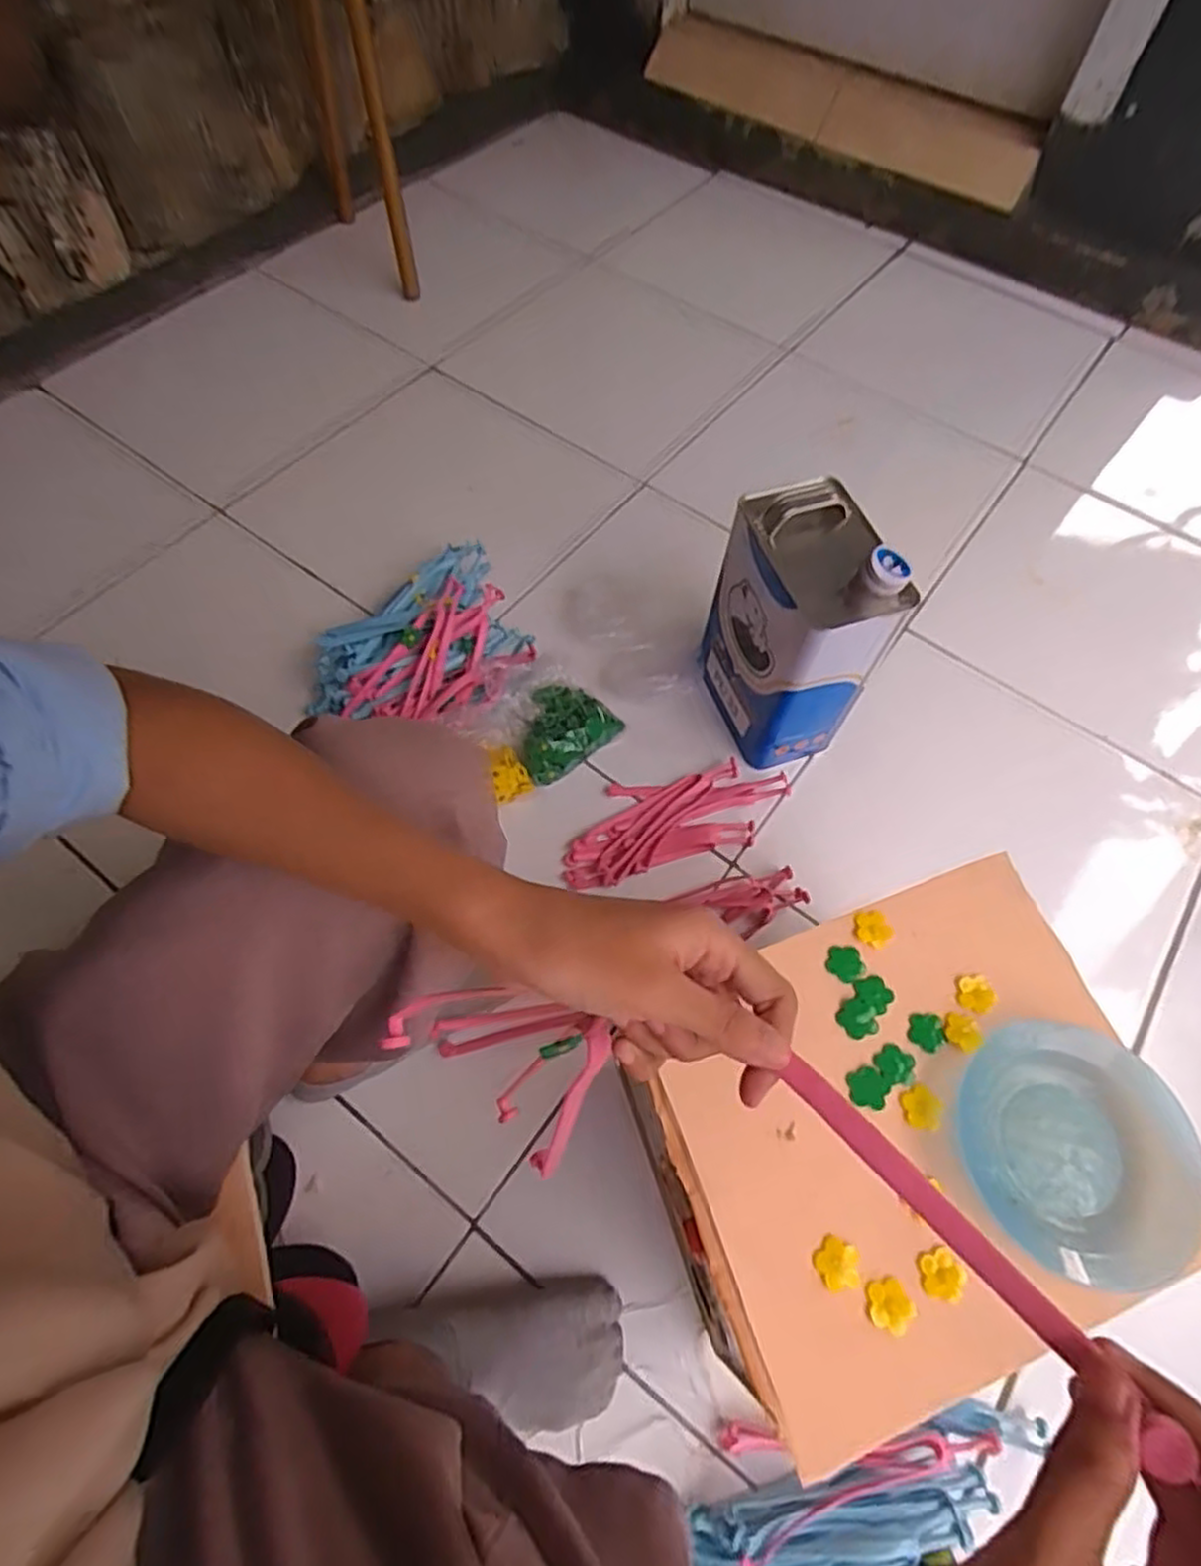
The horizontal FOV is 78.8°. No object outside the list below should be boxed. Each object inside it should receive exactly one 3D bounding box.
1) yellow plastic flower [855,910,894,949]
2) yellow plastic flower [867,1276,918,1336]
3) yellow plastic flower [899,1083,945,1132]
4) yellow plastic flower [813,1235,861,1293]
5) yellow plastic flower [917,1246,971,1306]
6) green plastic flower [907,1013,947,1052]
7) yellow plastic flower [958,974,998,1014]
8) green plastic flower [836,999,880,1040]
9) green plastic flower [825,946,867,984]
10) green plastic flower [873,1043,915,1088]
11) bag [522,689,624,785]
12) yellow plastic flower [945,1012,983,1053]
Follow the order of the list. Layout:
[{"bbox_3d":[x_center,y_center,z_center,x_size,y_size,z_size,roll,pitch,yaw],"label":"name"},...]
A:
[{"bbox_3d":[0.180,0.096,0.479,0.024,0.004,0.023,1,63,-2],"label":"yellow plastic flower"},{"bbox_3d":[0.152,0.274,0.382,0.023,0.004,0.024,1,63,-2],"label":"yellow plastic flower"},{"bbox_3d":[0.187,0.188,0.425,0.026,0.004,0.024,8,63,1],"label":"yellow plastic flower"},{"bbox_3d":[0.128,0.258,0.392,0.024,0.004,0.024,1,63,-2],"label":"yellow plastic flower"},{"bbox_3d":[0.183,0.262,0.390,0.024,0.004,0.023,1,63,-2],"label":"yellow plastic flower"},{"bbox_3d":[0.201,0.154,0.450,0.023,0.004,0.022,-3,63,-4],"label":"green plastic flower"},{"bbox_3d":[0.236,0.132,0.458,0.024,0.004,0.022,1,63,-2],"label":"yellow plastic flower"},{"bbox_3d":[0.158,0.145,0.451,0.024,0.004,0.023,2,63,-2],"label":"green plastic flower"},{"bbox_3d":[0.158,0.115,0.468,0.024,0.004,0.024,1,63,-2],"label":"green plastic flower"},{"bbox_3d":[0.180,0.170,0.442,0.022,0.004,0.024,1,63,-2],"label":"green plastic flower"},{"bbox_3d":[-0.042,-0.060,0.799,0.119,0.036,0.084,-33,69,-18],"label":"bag"},{"bbox_3d":[0.221,0.151,0.444,0.019,0.005,0.022,23,64,9],"label":"yellow plastic flower"}]

